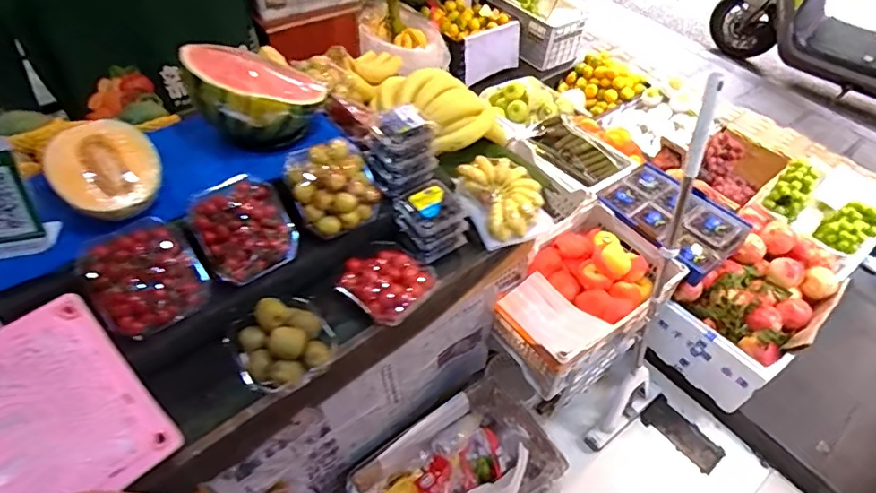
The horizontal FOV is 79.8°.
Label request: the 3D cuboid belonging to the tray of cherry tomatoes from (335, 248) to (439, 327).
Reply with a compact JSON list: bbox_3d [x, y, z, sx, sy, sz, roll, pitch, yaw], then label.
[{"bbox_3d":[-0.094,0.059,0.888,0.144,0.057,0.124,26,51,18],"label":"tray of cherry tomatoes"}]

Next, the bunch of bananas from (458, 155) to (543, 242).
[{"bbox_3d":[0.136,-0.103,1.043,0.125,0.055,0.181,-10,50,-13],"label":"bunch of bananas"}]

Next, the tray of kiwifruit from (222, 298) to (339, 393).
[{"bbox_3d":[-0.242,0.143,0.811,0.144,0.056,0.148,-26,55,-25],"label":"tray of kiwifruit"}]

